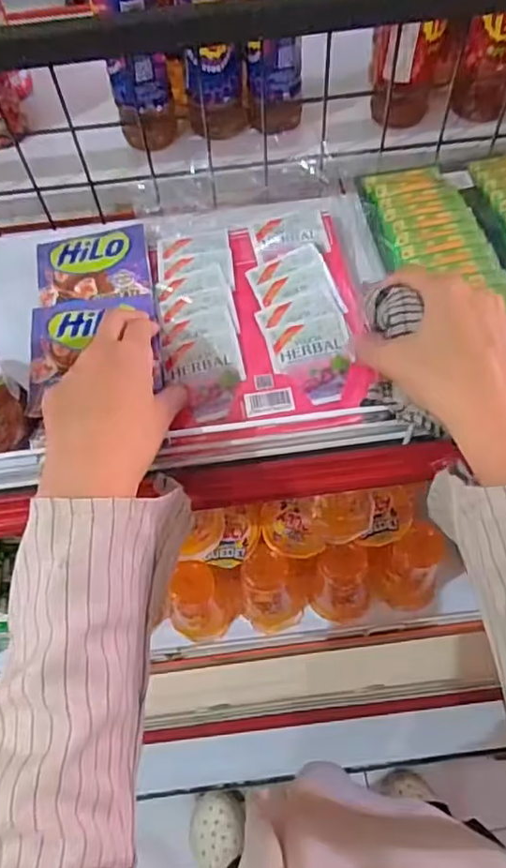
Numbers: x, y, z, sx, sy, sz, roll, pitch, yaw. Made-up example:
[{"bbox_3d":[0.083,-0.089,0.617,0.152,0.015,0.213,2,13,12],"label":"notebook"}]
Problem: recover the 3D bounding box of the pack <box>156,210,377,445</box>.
[{"bbox_3d":[0.005,-0.086,0.441,0.145,0.019,0.194,-8,60,-1],"label":"pack"}]

